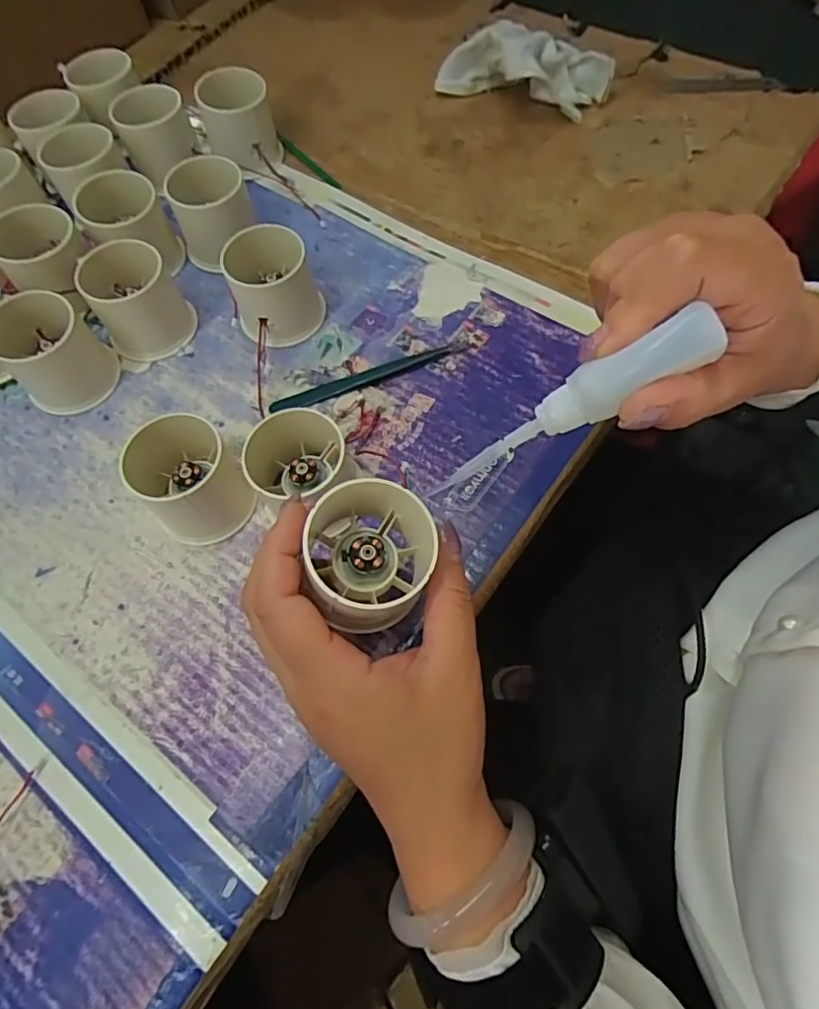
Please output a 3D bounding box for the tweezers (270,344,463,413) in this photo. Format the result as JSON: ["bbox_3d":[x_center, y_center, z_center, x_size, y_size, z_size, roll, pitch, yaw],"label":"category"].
[{"bbox_3d":[-0.026,-0.079,0.344,0.123,0.004,0.012,-18,66,-5],"label":"tweezers"}]

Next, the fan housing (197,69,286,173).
[{"bbox_3d":[-0.129,-0.284,0.413,0.053,0.052,0.050,-3,65,1],"label":"fan housing"}]

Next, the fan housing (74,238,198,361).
[{"bbox_3d":[-0.174,-0.129,0.351,0.053,0.051,0.062,-34,68,-12],"label":"fan housing"}]

